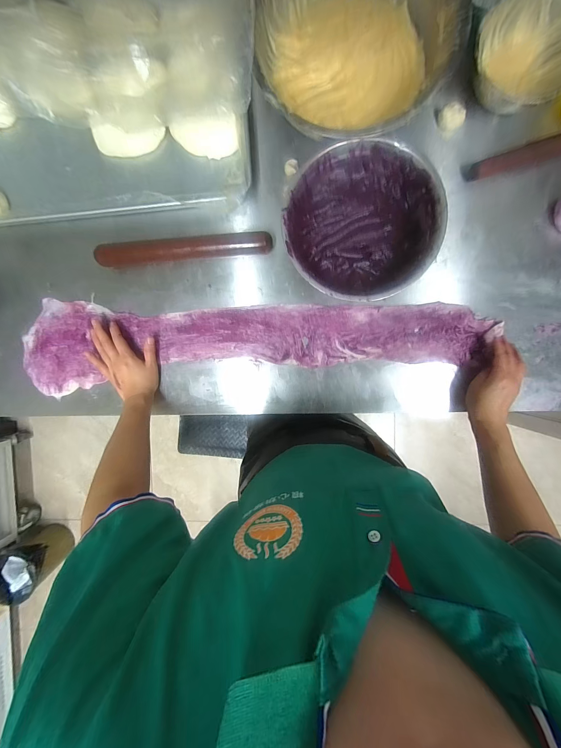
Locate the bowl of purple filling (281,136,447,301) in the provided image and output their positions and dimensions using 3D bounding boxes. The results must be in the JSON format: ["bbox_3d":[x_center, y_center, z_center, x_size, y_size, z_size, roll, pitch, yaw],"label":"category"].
[{"bbox_3d":[0.134,-0.246,0.490,0.241,0.075,0.239,0,93,4],"label":"bowl of purple filling"}]

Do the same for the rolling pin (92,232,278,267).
[{"bbox_3d":[-0.181,-0.226,0.531,0.325,0.041,0.034,-1,93,4],"label":"rolling pin"}]

